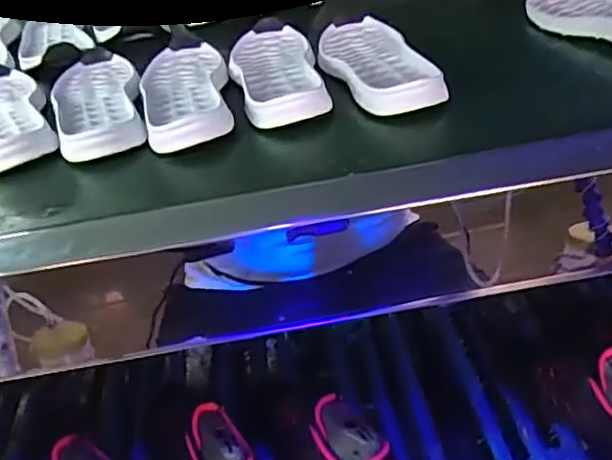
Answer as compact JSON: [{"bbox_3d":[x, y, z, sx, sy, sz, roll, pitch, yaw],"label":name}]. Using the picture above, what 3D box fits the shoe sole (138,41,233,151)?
[{"bbox_3d":[-0.107,-0.127,0.553,0.079,0.023,0.196,-12,40,-6],"label":"shoe sole"}]

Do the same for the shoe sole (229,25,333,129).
[{"bbox_3d":[-0.028,-0.150,0.559,0.076,0.021,0.198,-9,40,-2],"label":"shoe sole"}]

